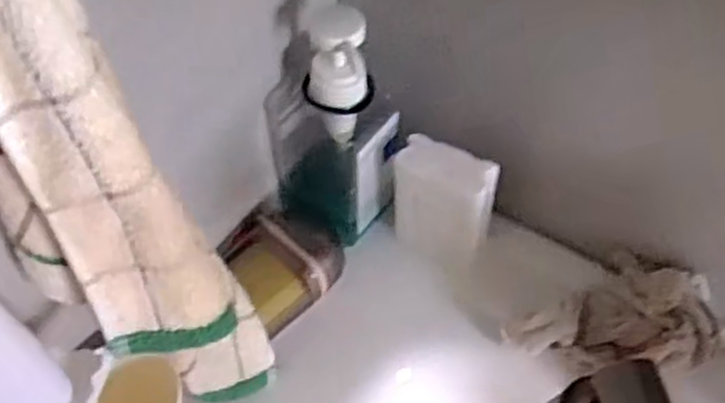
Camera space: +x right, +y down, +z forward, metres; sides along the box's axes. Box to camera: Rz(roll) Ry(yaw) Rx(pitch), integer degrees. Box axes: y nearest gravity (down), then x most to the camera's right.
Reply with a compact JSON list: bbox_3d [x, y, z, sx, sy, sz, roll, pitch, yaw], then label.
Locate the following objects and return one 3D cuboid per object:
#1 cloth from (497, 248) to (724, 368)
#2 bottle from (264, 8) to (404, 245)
[{"bbox_3d":[0.173,0.072,0.524,0.139,0.048,0.077,4,53,4],"label":"cloth"},{"bbox_3d":[-0.023,-0.051,0.525,0.079,0.182,0.062,33,61,23],"label":"bottle"}]

